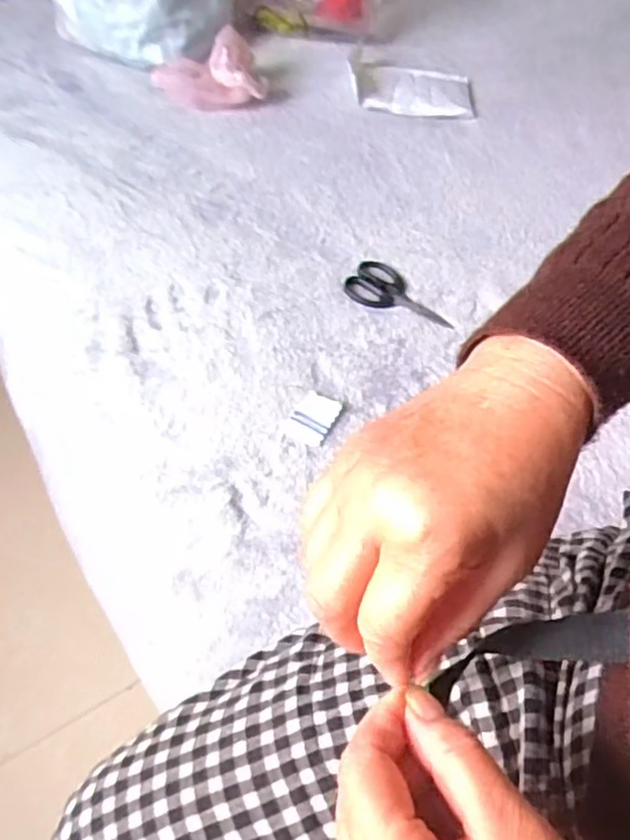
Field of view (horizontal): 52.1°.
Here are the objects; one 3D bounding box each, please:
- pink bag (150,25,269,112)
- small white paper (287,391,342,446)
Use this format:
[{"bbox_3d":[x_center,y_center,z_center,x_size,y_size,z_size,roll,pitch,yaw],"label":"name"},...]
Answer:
[{"bbox_3d":[-0.133,-0.445,0.819,0.131,0.069,0.081,-16,58,-13],"label":"pink bag"},{"bbox_3d":[-0.001,-0.002,0.558,0.034,0.006,0.054,21,57,12],"label":"small white paper"}]

